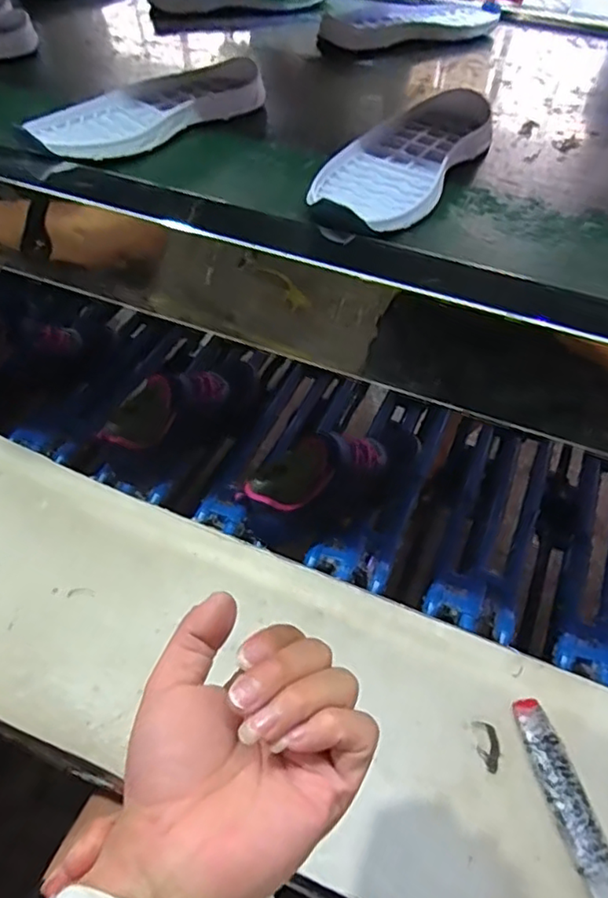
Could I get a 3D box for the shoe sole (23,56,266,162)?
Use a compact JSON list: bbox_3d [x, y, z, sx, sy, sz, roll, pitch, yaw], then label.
[{"bbox_3d":[-0.139,-0.308,0.551,0.091,0.036,0.229,35,56,26],"label":"shoe sole"}]

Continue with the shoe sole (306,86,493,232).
[{"bbox_3d":[0.088,-0.250,0.510,0.092,0.030,0.261,24,52,18],"label":"shoe sole"}]

